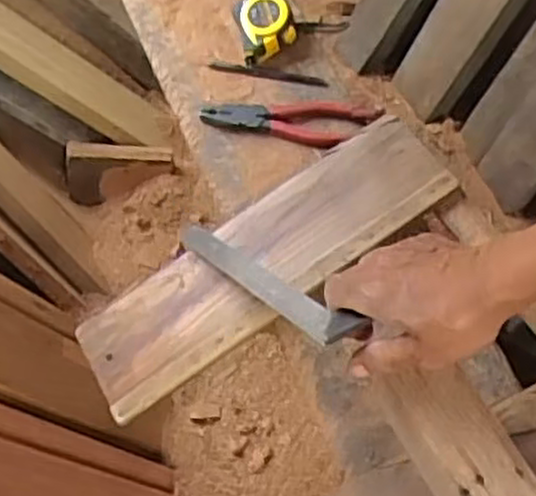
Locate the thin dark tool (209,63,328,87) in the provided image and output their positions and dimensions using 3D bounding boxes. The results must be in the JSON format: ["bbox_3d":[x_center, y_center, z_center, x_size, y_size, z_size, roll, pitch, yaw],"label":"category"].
[{"bbox_3d":[0.000,-0.193,0.868,0.135,0.007,0.012,12,66,8],"label":"thin dark tool"}]

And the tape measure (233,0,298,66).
[{"bbox_3d":[-0.003,-0.250,0.872,0.063,0.040,0.068,-15,65,-4],"label":"tape measure"}]

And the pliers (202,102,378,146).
[{"bbox_3d":[0.021,-0.138,0.831,0.186,0.017,0.051,8,65,7],"label":"pliers"}]

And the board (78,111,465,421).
[{"bbox_3d":[-0.010,0.012,0.770,0.392,0.027,0.122,-35,67,2],"label":"board"}]

